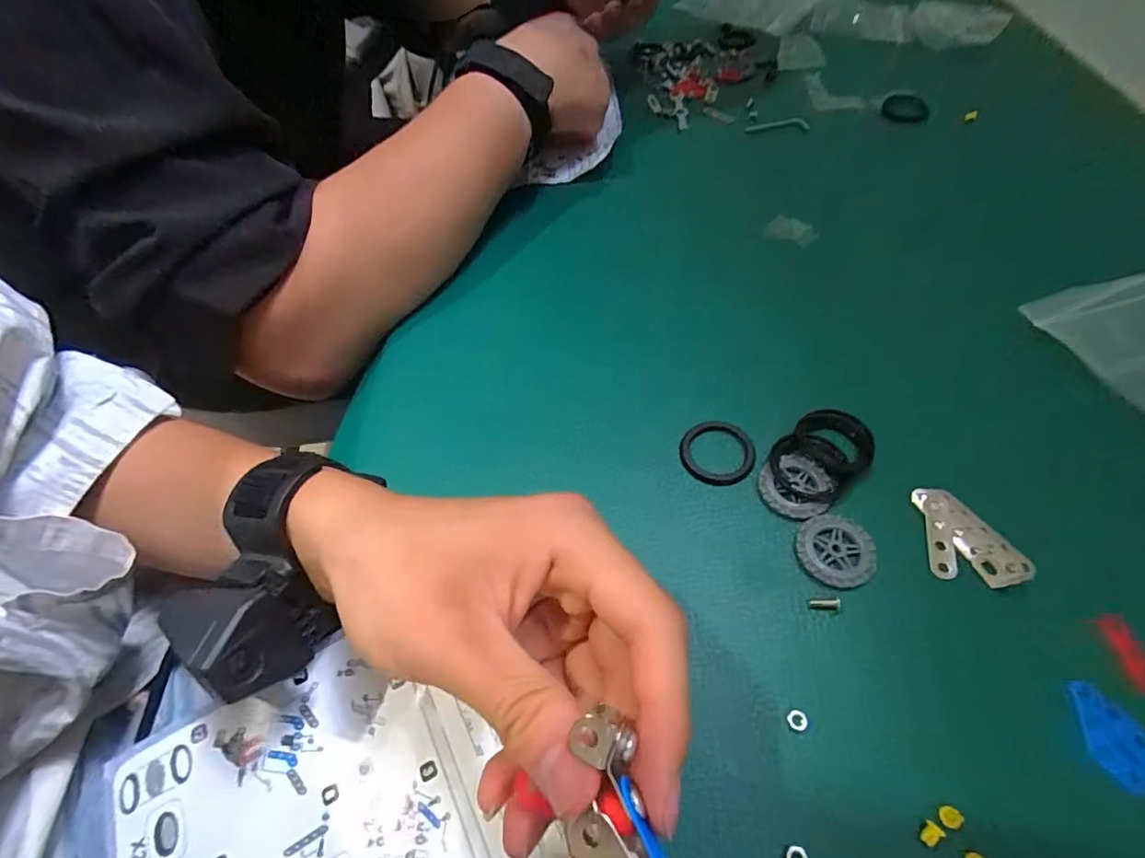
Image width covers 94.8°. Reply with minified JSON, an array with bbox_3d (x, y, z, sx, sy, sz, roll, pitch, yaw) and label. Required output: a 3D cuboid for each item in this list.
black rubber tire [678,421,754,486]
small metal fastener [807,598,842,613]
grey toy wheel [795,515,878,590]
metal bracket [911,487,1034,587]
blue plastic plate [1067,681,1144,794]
[{"bbox_3d":[0.075,0.012,0.273,0.037,0.006,0.037,-2,55,2],"label":"black rubber tire"},{"bbox_3d":[0.108,0.075,0.225,0.013,0.004,0.005,4,55,6],"label":"small metal fastener"},{"bbox_3d":[0.119,0.055,0.238,0.033,0.004,0.032,-2,55,2],"label":"grey toy wheel"},{"bbox_3d":[0.181,0.048,0.239,0.040,0.004,0.045,1,55,4],"label":"metal bracket"},{"bbox_3d":[0.203,0.117,0.191,0.024,0.004,0.045,-35,60,-20],"label":"blue plastic plate"}]

